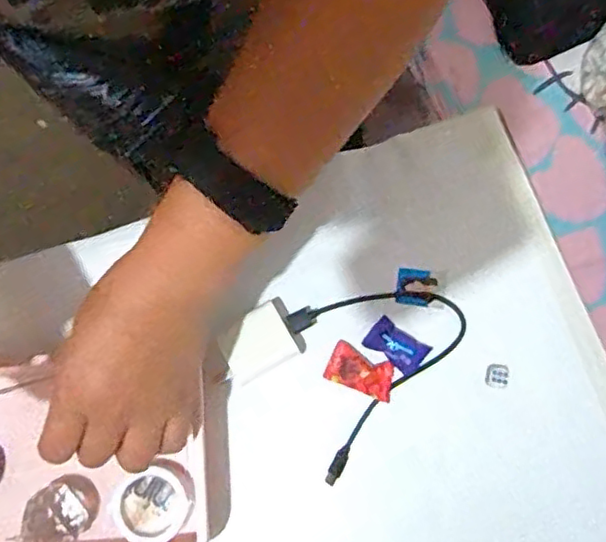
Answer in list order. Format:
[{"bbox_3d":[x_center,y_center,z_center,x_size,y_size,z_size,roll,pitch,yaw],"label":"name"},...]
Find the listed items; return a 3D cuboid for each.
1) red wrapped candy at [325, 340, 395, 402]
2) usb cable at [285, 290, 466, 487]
[{"bbox_3d":[0.042,0.072,0.445,0.047,0.010,0.028,25,81,6],"label":"red wrapped candy"},{"bbox_3d":[0.063,0.075,0.450,0.123,0.010,0.123,-15,80,-2],"label":"usb cable"}]

